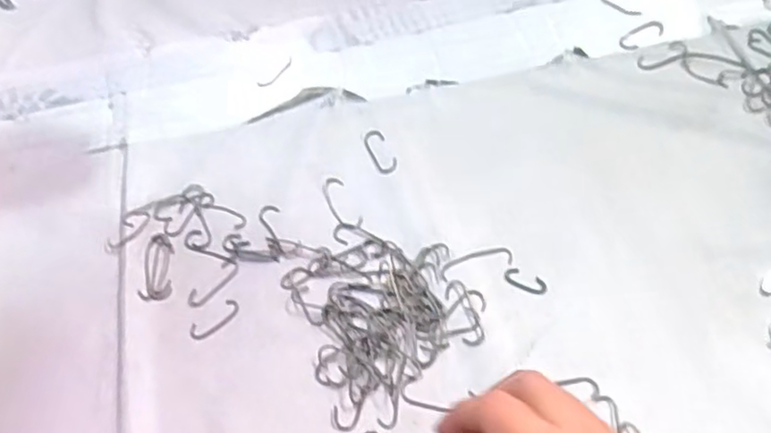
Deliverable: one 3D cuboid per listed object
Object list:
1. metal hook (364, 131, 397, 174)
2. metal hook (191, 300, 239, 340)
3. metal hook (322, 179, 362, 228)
[{"bbox_3d":[-0.005,-0.051,0.462,0.016,0.004,0.042,-23,60,-9],"label":"metal hook"},{"bbox_3d":[-0.113,0.069,0.401,0.035,0.004,0.014,-38,64,-17],"label":"metal hook"},{"bbox_3d":[-0.033,-0.010,0.441,0.018,0.004,0.048,-24,60,-9],"label":"metal hook"}]

